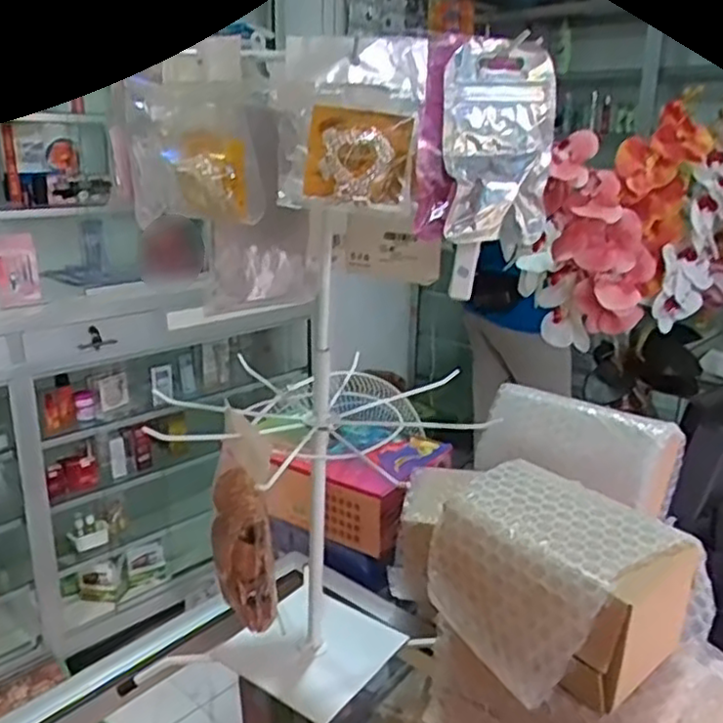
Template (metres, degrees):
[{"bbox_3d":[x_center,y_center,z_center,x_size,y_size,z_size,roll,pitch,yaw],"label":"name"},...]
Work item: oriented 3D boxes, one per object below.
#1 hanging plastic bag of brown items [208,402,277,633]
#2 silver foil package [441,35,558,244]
[{"bbox_3d":[-0.074,0.101,0.446,0.055,0.136,0.032,17,23,37],"label":"hanging plastic bag of brown items"},{"bbox_3d":[0.067,-0.108,0.350,0.053,0.091,0.021,-9,21,-31],"label":"silver foil package"}]

